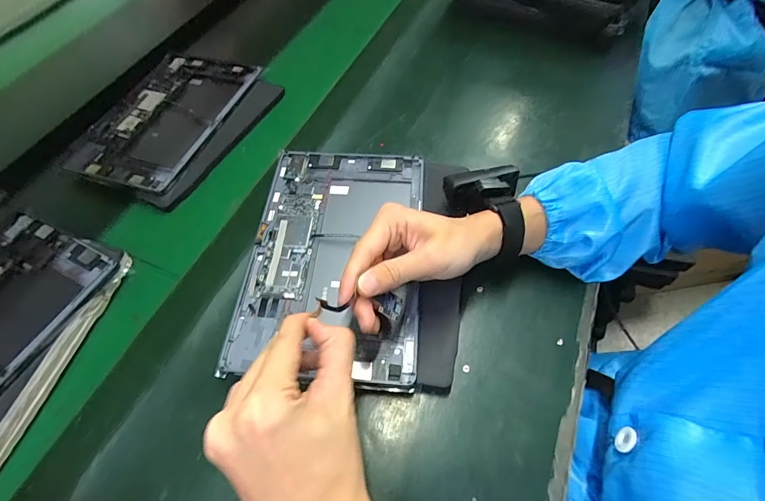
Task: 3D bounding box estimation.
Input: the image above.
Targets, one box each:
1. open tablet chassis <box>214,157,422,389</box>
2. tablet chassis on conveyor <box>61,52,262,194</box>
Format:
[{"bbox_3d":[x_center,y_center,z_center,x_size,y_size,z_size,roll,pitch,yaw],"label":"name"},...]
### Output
[{"bbox_3d":[-0.047,0.000,0.390,0.165,0.013,0.256,3,59,3],"label":"open tablet chassis"},{"bbox_3d":[-0.302,-0.192,0.539,0.164,0.012,0.256,15,60,14],"label":"tablet chassis on conveyor"}]

